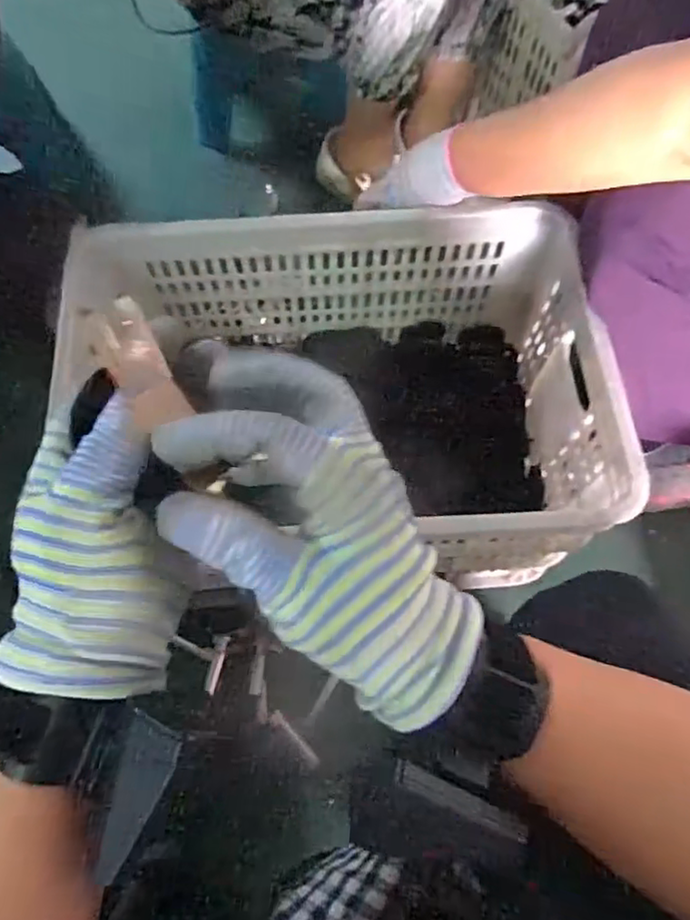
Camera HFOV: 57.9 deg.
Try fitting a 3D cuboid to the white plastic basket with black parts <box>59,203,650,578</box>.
[{"bbox_3d":[-0.011,-0.056,0.684,0.510,0.219,0.342,-4,67,-1],"label":"white plastic basket with black parts"}]

